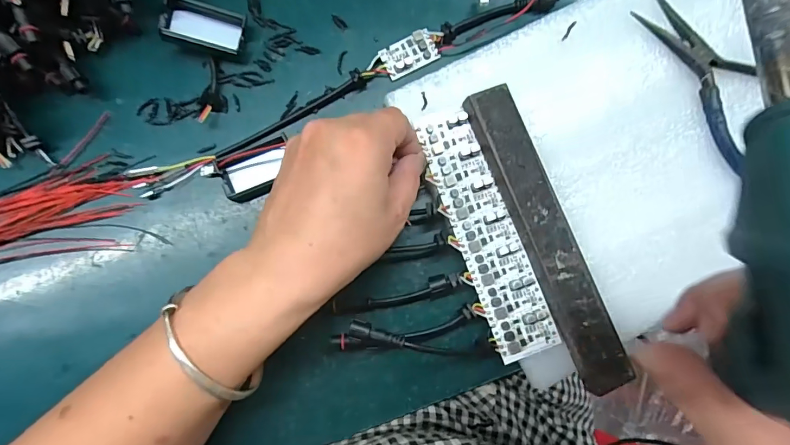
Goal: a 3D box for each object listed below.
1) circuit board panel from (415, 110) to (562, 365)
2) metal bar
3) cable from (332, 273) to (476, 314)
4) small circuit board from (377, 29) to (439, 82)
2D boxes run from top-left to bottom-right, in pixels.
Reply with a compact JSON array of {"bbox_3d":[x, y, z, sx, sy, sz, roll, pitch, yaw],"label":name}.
[{"bbox_3d":[0.061,0.007,0.278,0.040,0.006,0.169,-21,86,-4],"label":"circuit board panel"},{"bbox_3d":[0.099,0.009,0.271,0.033,0.018,0.202,-22,88,-6],"label":"metal bar"},{"bbox_3d":[0.004,0.049,0.281,0.098,0.014,0.012,-16,84,10],"label":"cable"},{"bbox_3d":[0.011,-0.123,0.300,0.039,0.008,0.024,-26,89,-6],"label":"small circuit board"}]

